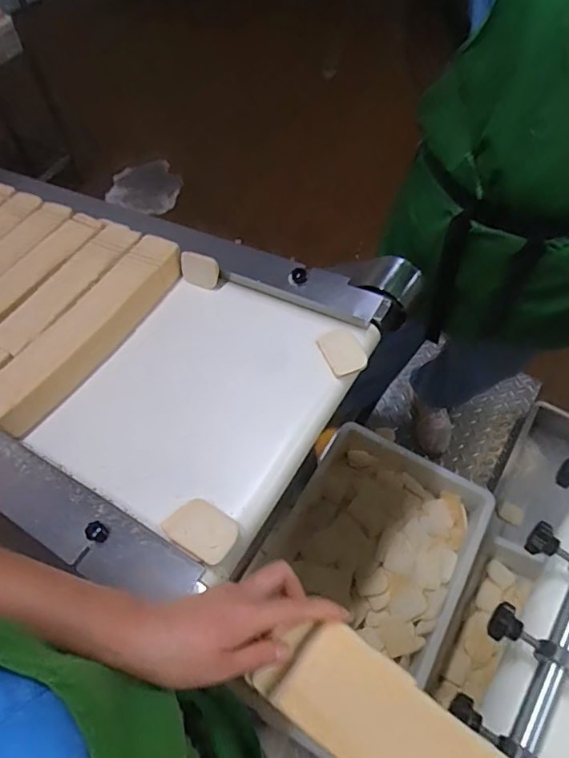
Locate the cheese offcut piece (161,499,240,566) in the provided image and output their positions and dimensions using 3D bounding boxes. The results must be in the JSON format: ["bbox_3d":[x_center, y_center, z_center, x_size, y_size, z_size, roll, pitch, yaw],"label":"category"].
[{"bbox_3d":[-0.100,0.180,0.602,0.086,0.011,0.056,29,64,17],"label":"cheese offcut piece"}]

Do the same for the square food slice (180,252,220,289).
[{"bbox_3d":[-0.142,-0.183,0.843,0.064,0.060,0.007,17,42,3],"label":"square food slice"}]

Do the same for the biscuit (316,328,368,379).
[{"bbox_3d":[0.085,-0.041,0.735,0.058,0.013,0.076,-22,61,-12],"label":"biscuit"}]

